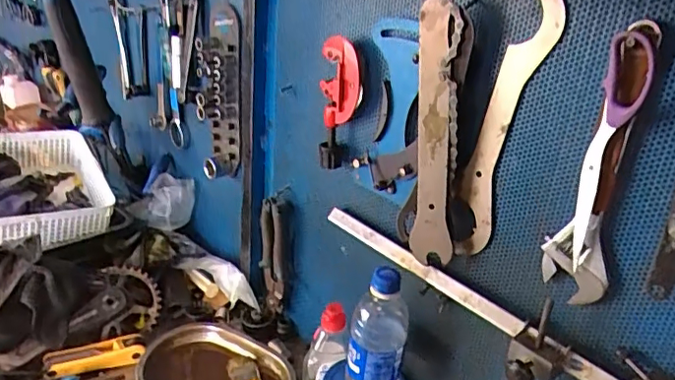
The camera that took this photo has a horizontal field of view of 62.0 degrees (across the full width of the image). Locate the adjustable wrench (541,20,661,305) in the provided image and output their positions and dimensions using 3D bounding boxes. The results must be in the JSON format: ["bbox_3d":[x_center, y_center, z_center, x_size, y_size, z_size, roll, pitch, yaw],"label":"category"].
[{"bbox_3d":[0.213,-0.013,0.455,0.052,0.229,0.022,17,28,27],"label":"adjustable wrench"}]

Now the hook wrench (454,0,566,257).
[{"bbox_3d":[0.153,-0.051,0.527,0.041,0.267,0.012,29,34,30],"label":"hook wrench"}]

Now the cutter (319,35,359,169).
[{"bbox_3d":[0.005,-0.099,0.653,0.053,0.152,0.032,17,29,26],"label":"cutter"}]

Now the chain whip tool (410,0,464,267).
[{"bbox_3d":[0.096,-0.047,0.545,0.057,0.256,0.018,20,29,31],"label":"chain whip tool"}]

